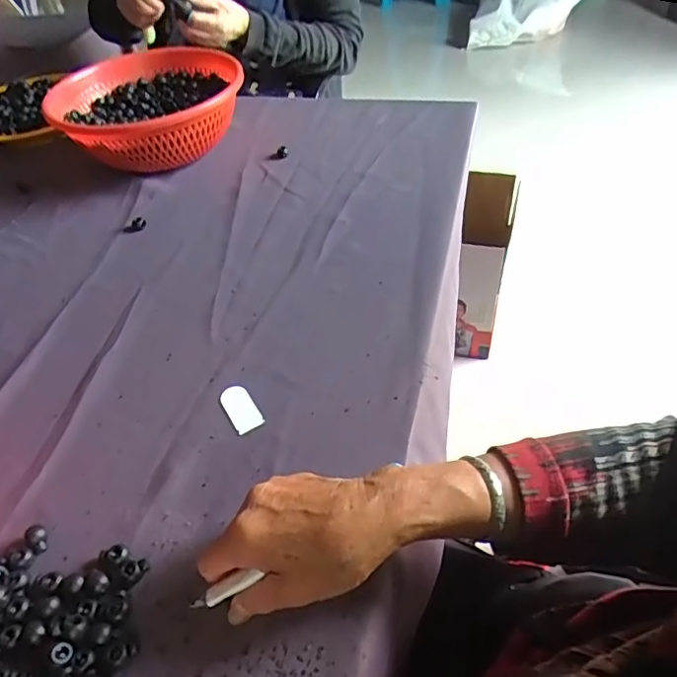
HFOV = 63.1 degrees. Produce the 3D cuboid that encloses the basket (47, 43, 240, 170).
[{"bbox_3d":[-0.248,-0.283,0.711,0.212,0.116,0.191,10,49,15],"label":"basket"}]

